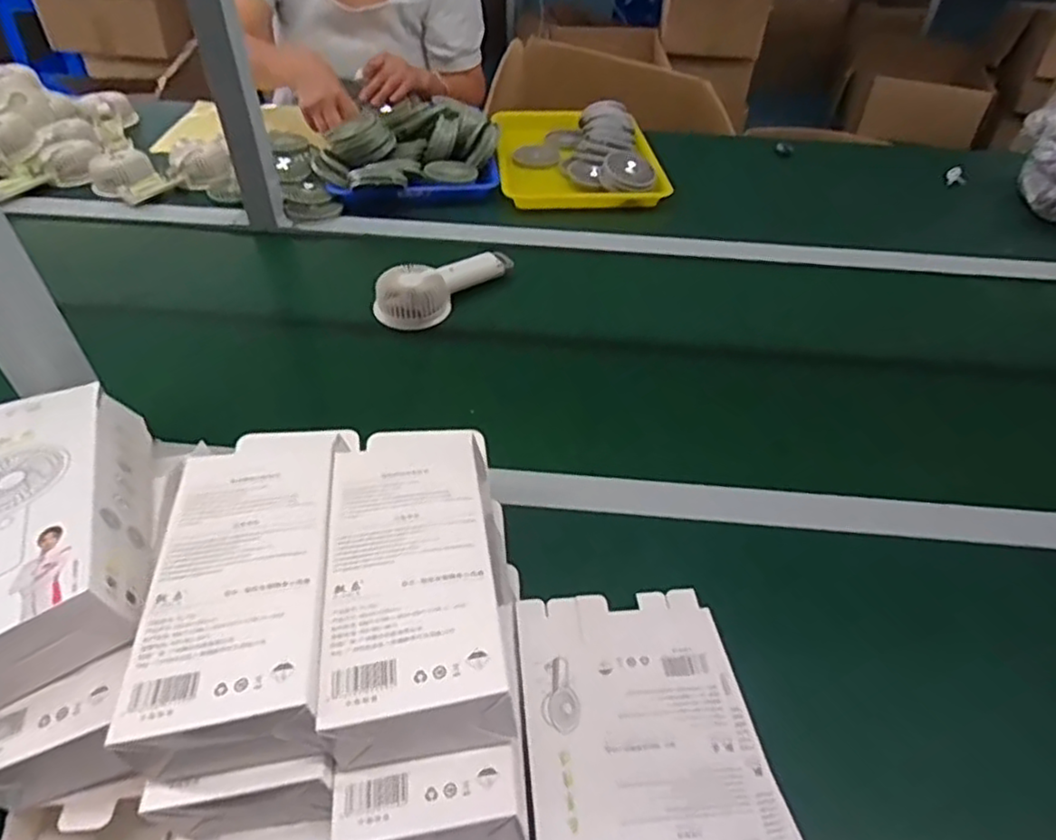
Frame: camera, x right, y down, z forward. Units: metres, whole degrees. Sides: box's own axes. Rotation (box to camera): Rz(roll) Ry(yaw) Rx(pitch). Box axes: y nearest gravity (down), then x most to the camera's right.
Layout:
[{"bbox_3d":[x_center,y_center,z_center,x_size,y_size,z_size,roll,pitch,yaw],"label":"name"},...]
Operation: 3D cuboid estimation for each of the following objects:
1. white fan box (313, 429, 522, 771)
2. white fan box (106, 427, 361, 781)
[{"bbox_3d":[-0.066,0.084,0.404,0.105,0.039,0.216,-4,46,-7],"label":"white fan box"},{"bbox_3d":[-0.166,0.090,0.408,0.106,0.048,0.222,-4,40,-6],"label":"white fan box"}]

